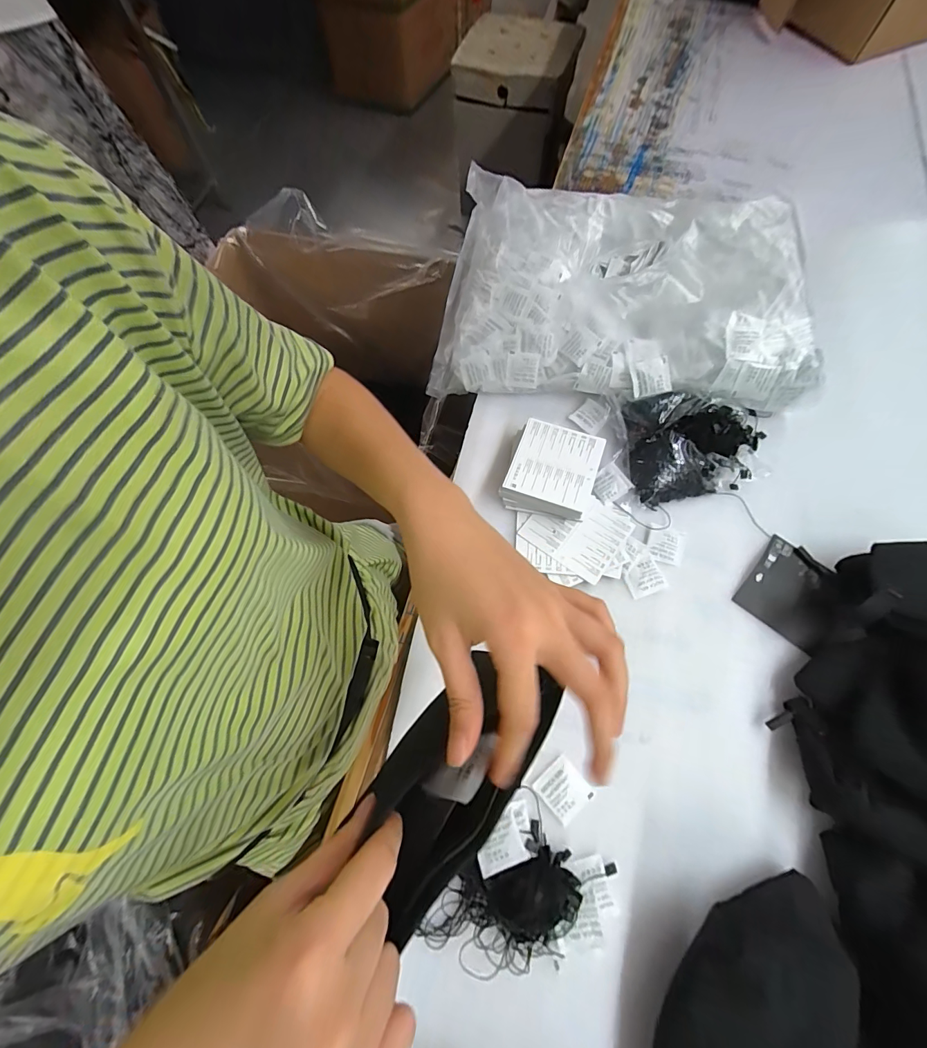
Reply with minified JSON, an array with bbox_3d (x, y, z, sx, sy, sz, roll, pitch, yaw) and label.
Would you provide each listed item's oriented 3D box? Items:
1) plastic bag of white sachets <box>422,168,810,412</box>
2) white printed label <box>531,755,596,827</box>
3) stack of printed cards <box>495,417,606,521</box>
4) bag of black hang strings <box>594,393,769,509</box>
[{"bbox_3d":[0.200,-0.318,0.550,0.439,0.078,0.343,10,68,5],"label":"plastic bag of white sachets"},{"bbox_3d":[0.090,0.237,0.366,0.040,0.004,0.043,-40,73,-14],"label":"white printed label"},{"bbox_3d":[0.100,-0.061,0.470,0.099,0.035,0.110,14,69,7],"label":"stack of printed cards"},{"bbox_3d":[0.252,-0.082,0.469,0.172,0.050,0.123,10,68,5],"label":"bag of black hang strings"}]

